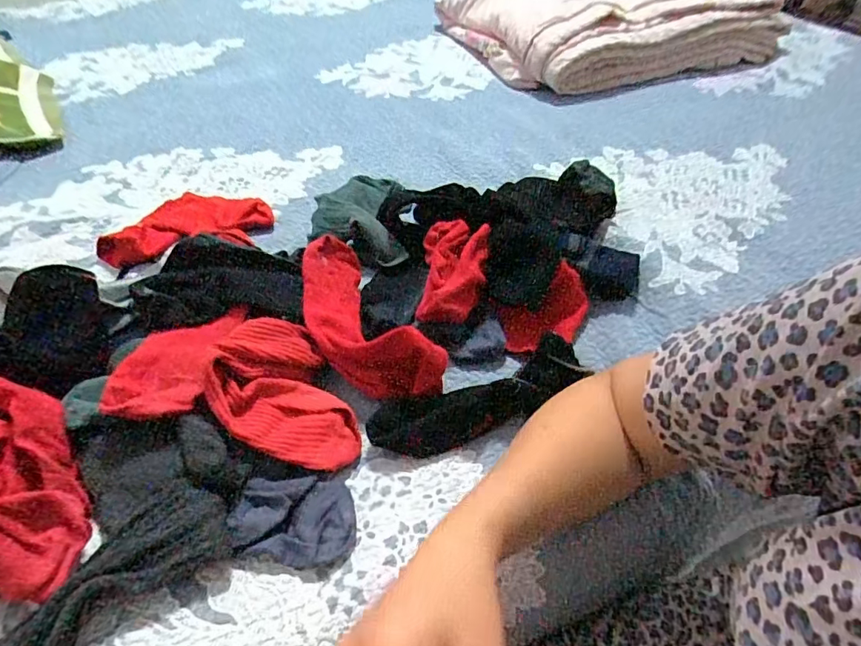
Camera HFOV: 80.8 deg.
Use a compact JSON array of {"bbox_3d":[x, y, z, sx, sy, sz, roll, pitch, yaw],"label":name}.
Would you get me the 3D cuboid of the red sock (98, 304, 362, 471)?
[{"bbox_3d":[-0.147,0.037,0.397,0.180,0.045,0.120,6,48,6],"label":"red sock"}]

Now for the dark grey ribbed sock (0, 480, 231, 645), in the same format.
[{"bbox_3d":[-0.204,0.175,0.286,0.066,0.029,0.198,24,52,22],"label":"dark grey ribbed sock"}]

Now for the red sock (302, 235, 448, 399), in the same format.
[{"bbox_3d":[-0.063,-0.008,0.440,0.086,0.052,0.180,-26,52,-21],"label":"red sock"}]

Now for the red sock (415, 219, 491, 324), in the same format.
[{"bbox_3d":[0.022,-0.047,0.480,0.061,0.051,0.115,2,48,3],"label":"red sock"}]

